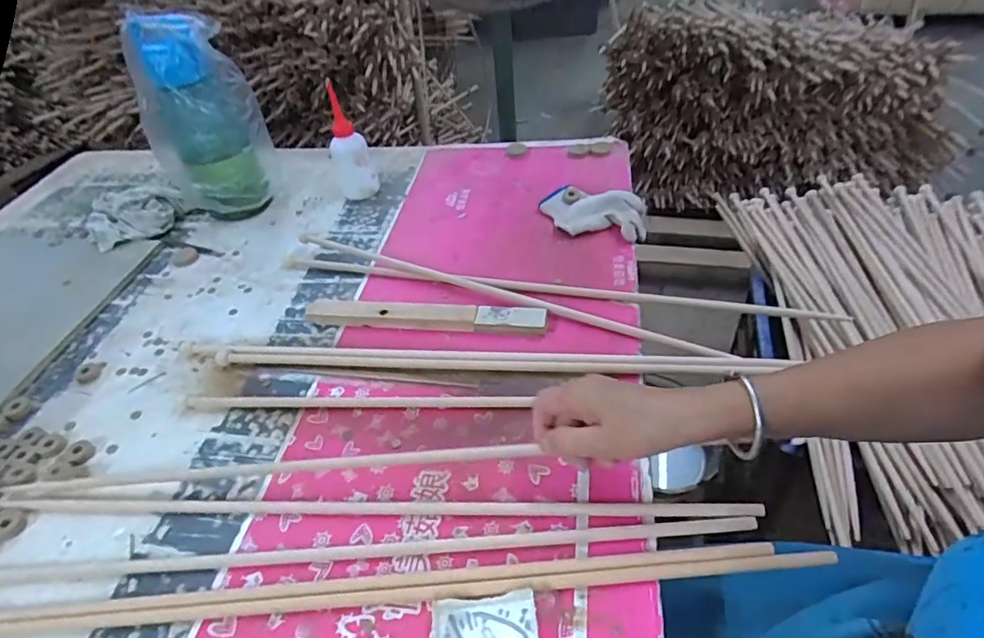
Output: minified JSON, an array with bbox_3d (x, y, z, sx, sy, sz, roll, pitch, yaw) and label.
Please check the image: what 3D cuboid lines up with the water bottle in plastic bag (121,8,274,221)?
[{"bbox_3d":[-0.420,-0.284,0.798,0.156,0.287,0.113,-25,46,-20],"label":"water bottle in plastic bag"}]

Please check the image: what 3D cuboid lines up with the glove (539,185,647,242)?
[{"bbox_3d":[0.144,-0.155,0.769,0.156,0.034,0.098,15,46,21],"label":"glove"}]

